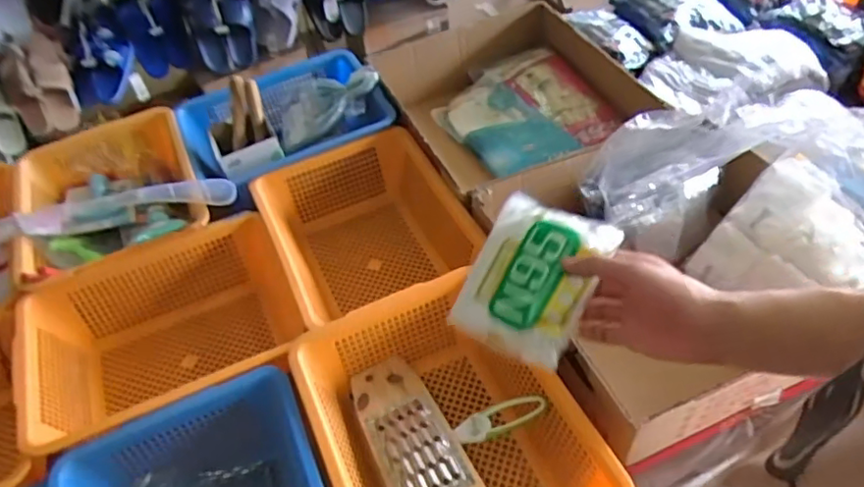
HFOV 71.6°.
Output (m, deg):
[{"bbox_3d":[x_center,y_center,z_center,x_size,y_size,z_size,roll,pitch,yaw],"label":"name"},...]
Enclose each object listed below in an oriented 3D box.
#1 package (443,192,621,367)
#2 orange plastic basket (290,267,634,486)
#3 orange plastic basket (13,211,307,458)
[{"bbox_3d":[0.091,0.027,0.557,0.115,0.030,0.145,21,77,31],"label":"package"},{"bbox_3d":[0.022,0.238,0.731,0.281,0.140,0.358,-22,50,-12],"label":"orange plastic basket"},{"bbox_3d":[-0.369,0.165,0.889,0.380,0.202,0.274,-22,50,-13],"label":"orange plastic basket"}]

